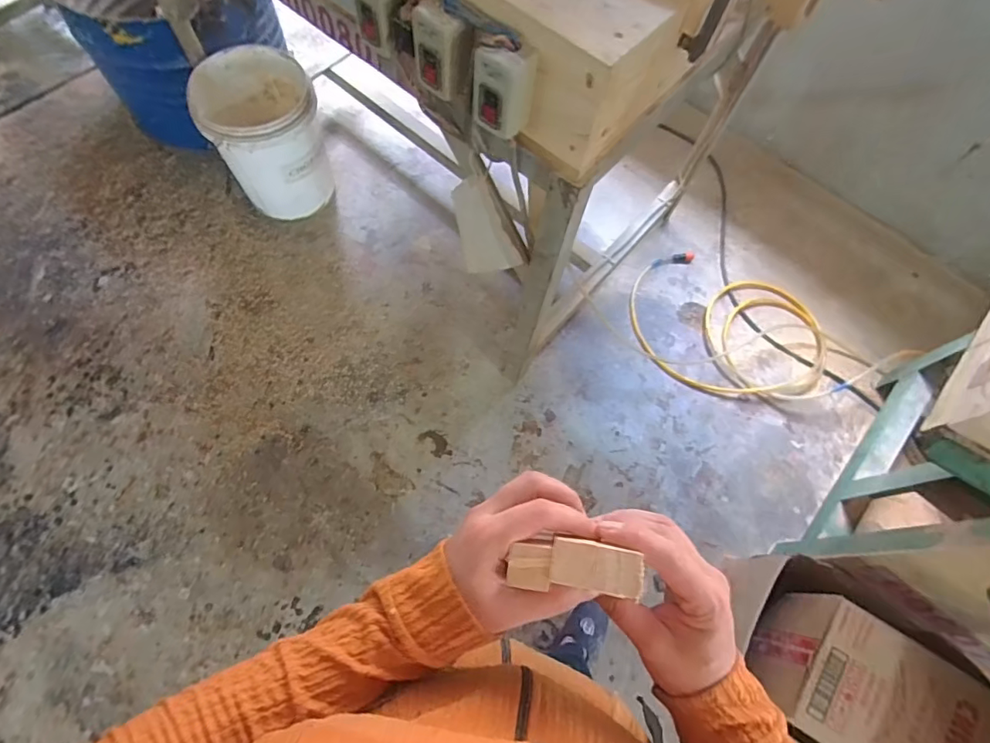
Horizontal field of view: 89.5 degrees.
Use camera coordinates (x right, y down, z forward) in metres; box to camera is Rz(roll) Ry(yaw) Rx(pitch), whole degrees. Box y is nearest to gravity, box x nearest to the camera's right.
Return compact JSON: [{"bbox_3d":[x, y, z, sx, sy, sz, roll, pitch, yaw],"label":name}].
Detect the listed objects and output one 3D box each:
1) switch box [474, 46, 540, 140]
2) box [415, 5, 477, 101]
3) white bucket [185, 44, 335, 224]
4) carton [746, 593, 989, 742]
[{"bbox_3d":[0.008,-0.344,0.610,0.069,0.101,0.044,25,68,7],"label":"switch box"},{"bbox_3d":[-0.065,-0.405,0.633,0.046,0.093,0.065,-40,75,-17],"label":"box"},{"bbox_3d":[-0.676,-0.688,1.487,0.294,0.350,0.338,-29,72,-14],"label":"white bucket"},{"bbox_3d":[0.676,0.595,0.895,0.355,0.197,0.225,34,70,10],"label":"carton"}]

